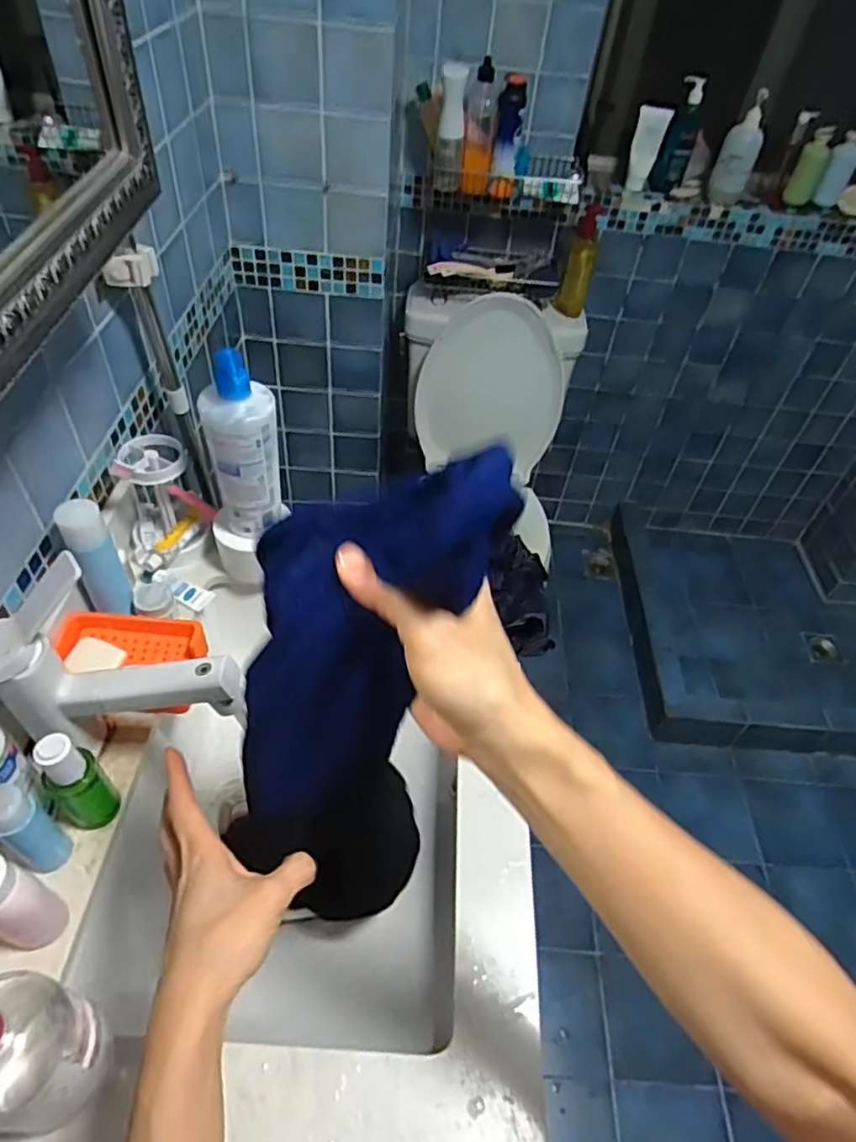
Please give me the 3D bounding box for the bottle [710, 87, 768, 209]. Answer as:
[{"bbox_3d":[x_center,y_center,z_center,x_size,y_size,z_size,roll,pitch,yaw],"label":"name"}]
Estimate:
[{"bbox_3d":[0.654,-0.884,1.340,0.078,0.177,0.060,21,50,12],"label":"bottle"}]

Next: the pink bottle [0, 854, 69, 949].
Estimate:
[{"bbox_3d":[-0.296,0.228,0.448,0.047,0.124,0.038,21,50,12],"label":"pink bottle"}]

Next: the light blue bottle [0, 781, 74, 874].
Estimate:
[{"bbox_3d":[-0.307,0.194,0.485,0.029,0.127,0.033,34,53,22],"label":"light blue bottle"}]

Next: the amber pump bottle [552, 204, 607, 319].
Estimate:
[{"bbox_3d":[0.344,-0.697,1.448,0.071,0.207,0.090,18,49,9],"label":"amber pump bottle"}]

